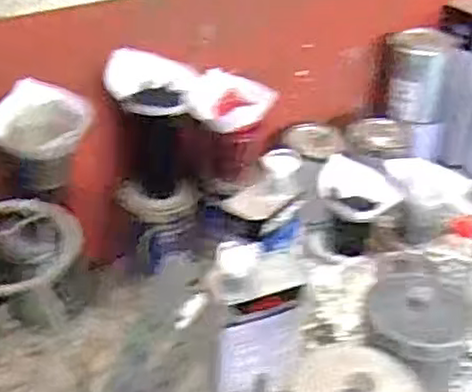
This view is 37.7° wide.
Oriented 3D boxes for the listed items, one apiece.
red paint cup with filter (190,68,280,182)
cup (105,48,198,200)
[{"bbox_3d":[-0.006,-0.101,0.995,0.117,0.135,0.103,2,34,-2],"label":"red paint cup with filter"},{"bbox_3d":[-0.112,-0.101,0.946,0.108,0.194,0.086,2,34,-2],"label":"cup"}]

